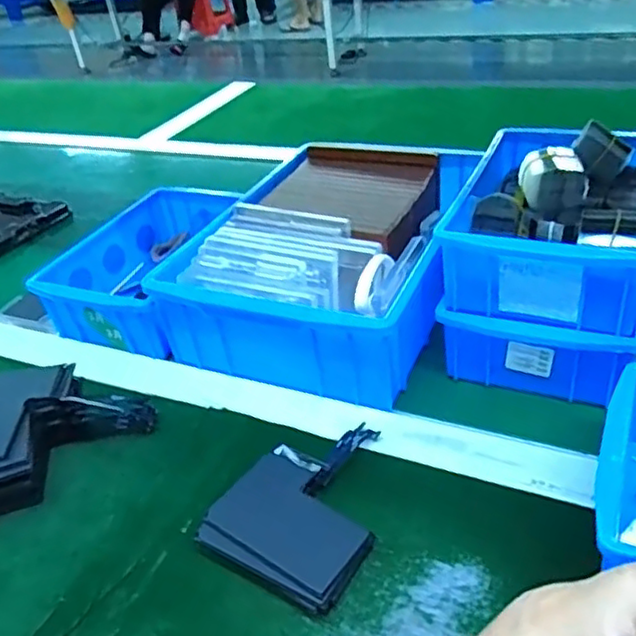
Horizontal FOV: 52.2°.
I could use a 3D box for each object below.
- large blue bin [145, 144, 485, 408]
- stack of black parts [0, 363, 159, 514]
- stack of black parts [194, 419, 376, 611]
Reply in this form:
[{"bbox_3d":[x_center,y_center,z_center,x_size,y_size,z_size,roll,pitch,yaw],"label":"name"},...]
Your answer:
[{"bbox_3d":[0.021,-0.058,0.570,0.191,0.083,0.293,11,38,25],"label":"large blue bin"},{"bbox_3d":[-0.197,0.074,0.447,0.101,0.052,0.127,19,42,33],"label":"stack of black parts"},{"bbox_3d":[-0.001,0.107,0.387,0.085,0.022,0.123,15,40,30],"label":"stack of black parts"}]

